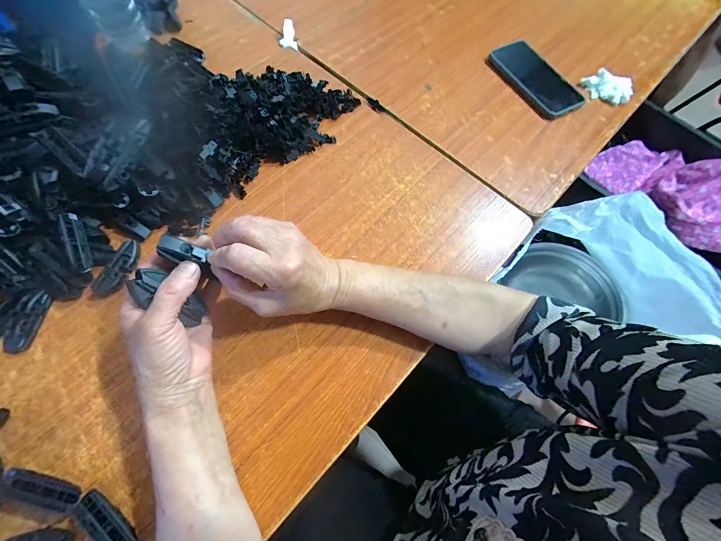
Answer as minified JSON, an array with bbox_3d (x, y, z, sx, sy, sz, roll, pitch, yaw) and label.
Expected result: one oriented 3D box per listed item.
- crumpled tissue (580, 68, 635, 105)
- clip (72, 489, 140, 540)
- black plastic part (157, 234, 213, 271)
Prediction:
[{"bbox_3d":[0.403,-0.299,0.505,0.043,0.025,0.071,-24,70,-12],"label":"crumpled tissue"},{"bbox_3d":[-0.222,0.228,0.276,0.072,0.017,0.021,39,72,12],"label":"clip"},{"bbox_3d":[-0.157,-0.016,0.280,0.044,0.012,0.020,21,65,-19],"label":"black plastic part"}]

